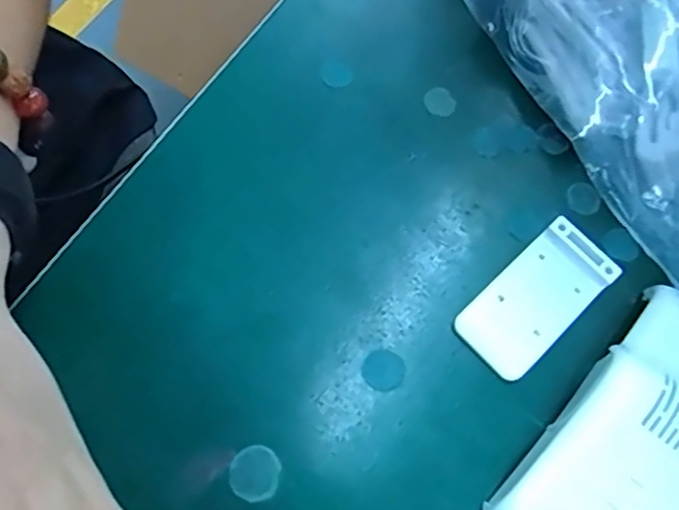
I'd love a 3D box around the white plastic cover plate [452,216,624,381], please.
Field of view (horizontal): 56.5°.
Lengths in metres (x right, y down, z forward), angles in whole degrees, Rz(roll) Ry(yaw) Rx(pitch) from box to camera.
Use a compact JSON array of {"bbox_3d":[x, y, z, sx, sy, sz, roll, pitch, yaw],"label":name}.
[{"bbox_3d":[0.067,0.014,0.213,0.054,0.008,0.028,-41,78,-16],"label":"white plastic cover plate"}]

